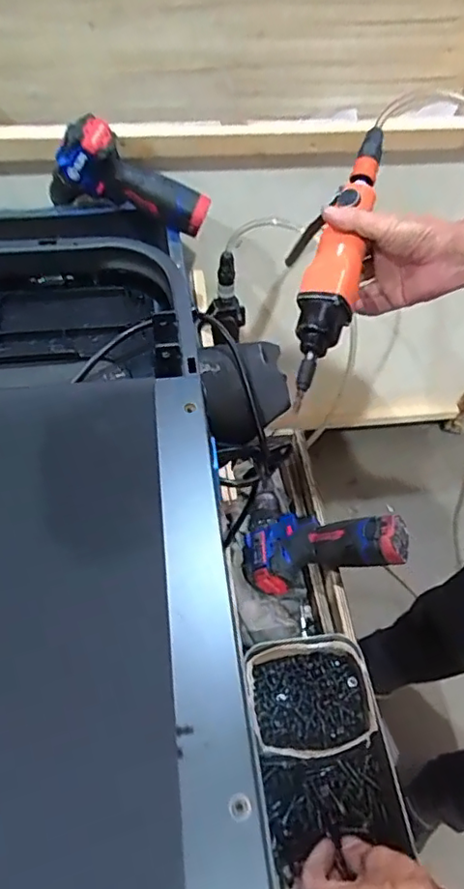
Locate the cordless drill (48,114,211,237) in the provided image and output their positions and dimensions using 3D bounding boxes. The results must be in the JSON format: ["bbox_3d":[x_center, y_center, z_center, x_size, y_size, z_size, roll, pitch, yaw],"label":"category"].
[{"bbox_3d":[-0.133,-0.337,0.775,0.203,0.125,0.063,18,56,-13],"label":"cordless drill"}]

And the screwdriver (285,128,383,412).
[{"bbox_3d":[0.092,-0.182,0.569,0.070,0.058,0.281,14,75,6],"label":"screwdriver"}]

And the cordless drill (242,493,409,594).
[{"bbox_3d":[0.107,0.113,0.693,0.195,0.056,0.121,-9,50,34],"label":"cordless drill"}]

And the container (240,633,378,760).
[{"bbox_3d":[0.077,0.255,0.593,0.120,0.047,0.111,1,57,-2],"label":"container"}]

